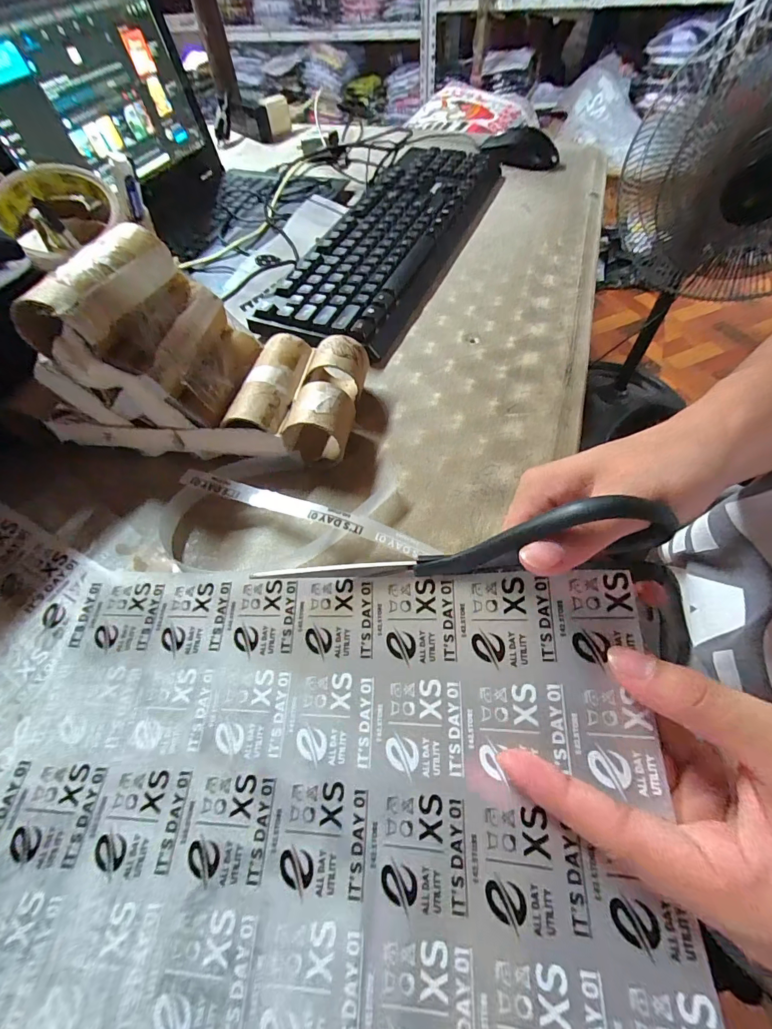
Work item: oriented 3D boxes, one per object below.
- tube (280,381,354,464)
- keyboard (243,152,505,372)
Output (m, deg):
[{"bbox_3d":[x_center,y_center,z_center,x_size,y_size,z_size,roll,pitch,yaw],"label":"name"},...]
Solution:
[{"bbox_3d":[-0.046,-0.063,0.284,0.044,0.042,0.041,3,57,3],"label":"tube"},{"bbox_3d":[0.015,-0.331,0.463,0.142,0.027,0.435,17,59,12],"label":"keyboard"}]

